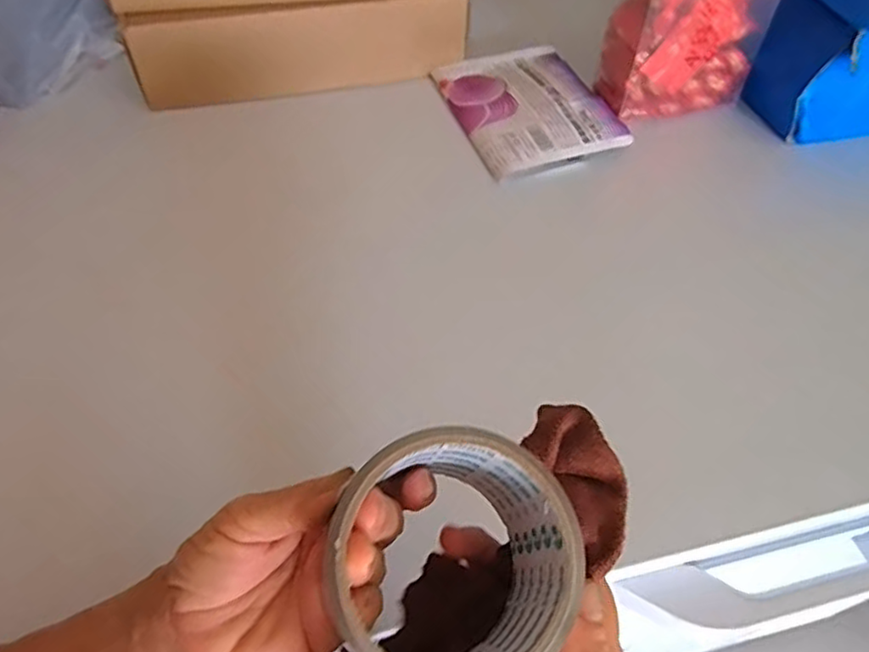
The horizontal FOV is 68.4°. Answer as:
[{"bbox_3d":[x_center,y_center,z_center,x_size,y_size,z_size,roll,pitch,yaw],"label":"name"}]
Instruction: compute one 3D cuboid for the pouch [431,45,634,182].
[{"bbox_3d":[0.090,-0.217,0.622,0.141,0.016,0.174,-15,56,-14],"label":"pouch"}]

